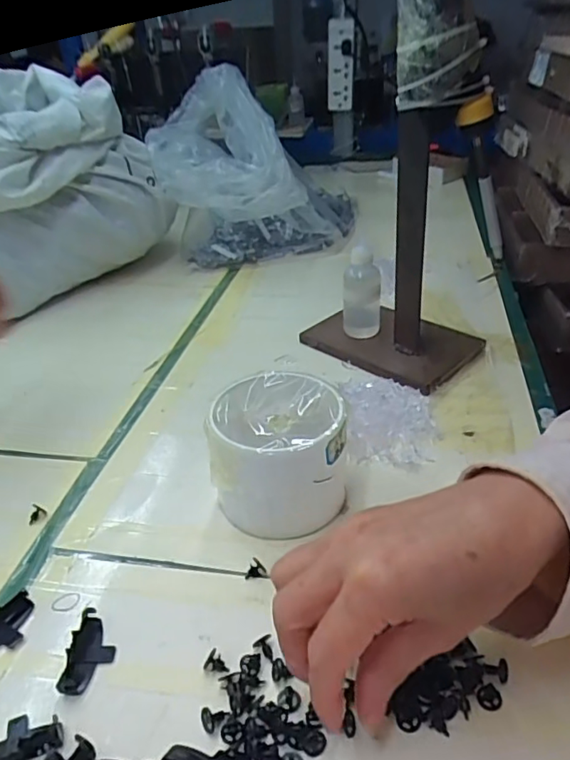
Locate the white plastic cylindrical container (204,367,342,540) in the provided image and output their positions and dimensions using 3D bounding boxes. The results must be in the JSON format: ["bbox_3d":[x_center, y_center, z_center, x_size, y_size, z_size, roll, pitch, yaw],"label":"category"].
[{"bbox_3d":[-0.004,0.049,0.364,0.085,0.072,0.088,-6,33,-3],"label":"white plastic cylindrical container"}]

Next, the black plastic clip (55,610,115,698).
[{"bbox_3d":[-0.101,0.140,0.291,0.021,0.011,0.045,-2,33,3],"label":"black plastic clip"}]

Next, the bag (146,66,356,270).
[{"bbox_3d":[-0.033,-0.284,0.755,0.270,0.189,0.268,-4,33,-1],"label":"bag"}]

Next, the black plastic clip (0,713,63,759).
[{"bbox_3d":[-0.125,0.163,0.256,0.041,0.008,0.022,-12,34,-13],"label":"black plastic clip"}]

